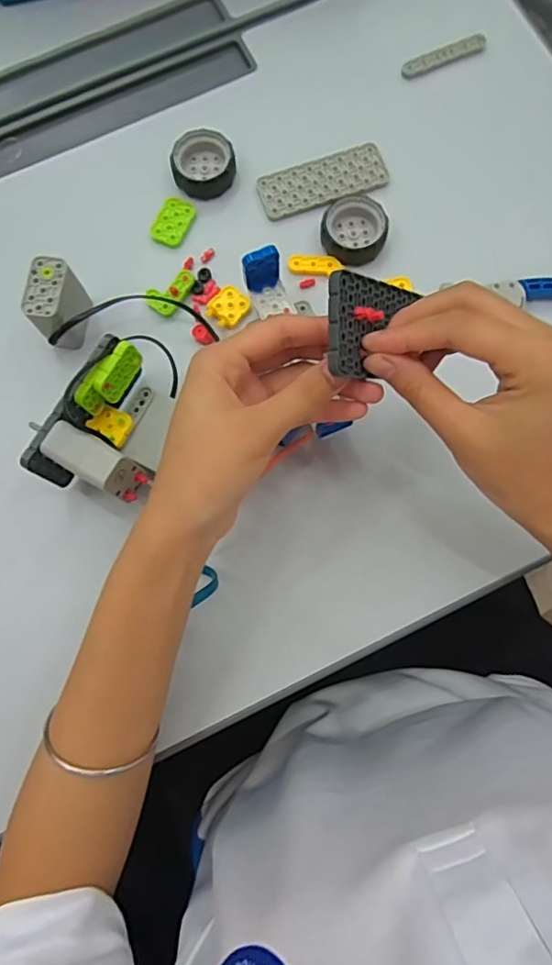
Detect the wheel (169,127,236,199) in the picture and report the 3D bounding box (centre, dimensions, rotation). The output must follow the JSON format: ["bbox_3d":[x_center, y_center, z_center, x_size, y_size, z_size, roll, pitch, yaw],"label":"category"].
[{"bbox_3d":[-0.056,-0.249,0.428,0.049,0.018,0.048,0,79,0],"label":"wheel"}]

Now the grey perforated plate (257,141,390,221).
[{"bbox_3d":[0.037,-0.238,0.433,0.099,0.008,0.040,-17,79,-4],"label":"grey perforated plate"}]

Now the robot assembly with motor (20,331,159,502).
[{"bbox_3d":[-0.107,-0.039,0.364,0.074,0.066,0.095,15,79,3],"label":"robot assembly with motor"}]

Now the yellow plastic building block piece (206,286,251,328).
[{"bbox_3d":[-0.035,-0.131,0.411,0.027,0.004,0.031,41,81,7],"label":"yellow plastic building block piece"}]

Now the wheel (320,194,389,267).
[{"bbox_3d":[0.059,-0.191,0.414,0.048,0.016,0.050,0,79,0],"label":"wheel"}]

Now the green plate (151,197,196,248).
[{"bbox_3d":[-0.079,-0.203,0.425,0.026,0.004,0.038,23,79,4],"label":"green plate"}]

